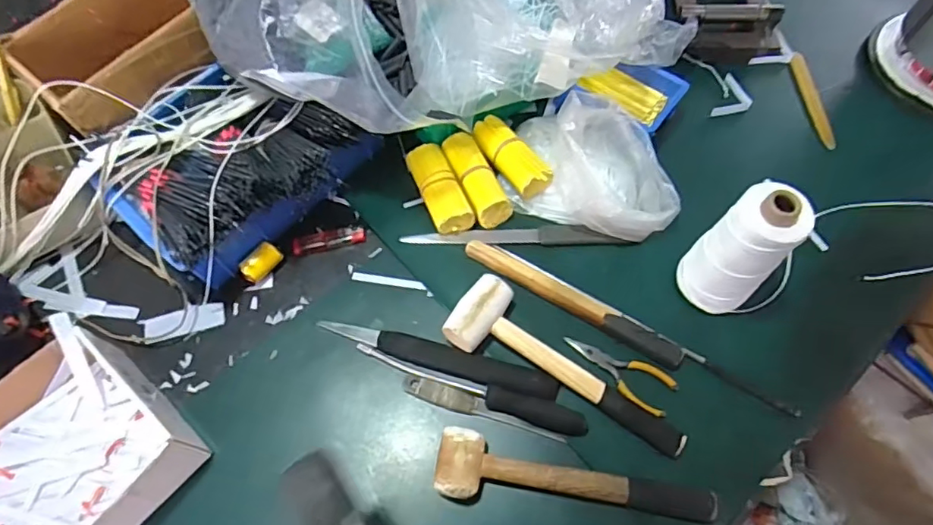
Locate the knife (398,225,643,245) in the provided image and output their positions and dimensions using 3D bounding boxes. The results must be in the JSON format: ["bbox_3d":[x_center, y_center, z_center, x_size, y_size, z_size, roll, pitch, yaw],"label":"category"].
[{"bbox_3d":[0.058,-0.033,0.658,0.263,0.016,0.024,-2,65,-1],"label":"knife"}]

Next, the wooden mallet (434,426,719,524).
[{"bbox_3d":[0.104,0.209,0.519,0.263,0.039,0.060,10,65,5],"label":"wooden mallet"}]

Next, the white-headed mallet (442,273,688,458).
[{"bbox_3d":[0.097,0.116,0.565,0.261,0.041,0.081,36,70,16],"label":"white-headed mallet"}]

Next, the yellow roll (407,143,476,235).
[{"bbox_3d":[-0.033,-0.089,0.674,0.044,0.038,0.118,-20,66,-9],"label":"yellow roll"}]

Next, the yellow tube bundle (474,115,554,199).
[{"bbox_3d":[0.054,-0.133,0.675,0.042,0.031,0.122,-33,69,-14],"label":"yellow tube bundle"}]

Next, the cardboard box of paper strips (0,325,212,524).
[{"bbox_3d":[-0.403,0.212,0.513,0.190,0.064,0.251,37,70,16],"label":"cardboard box of paper strips"}]

